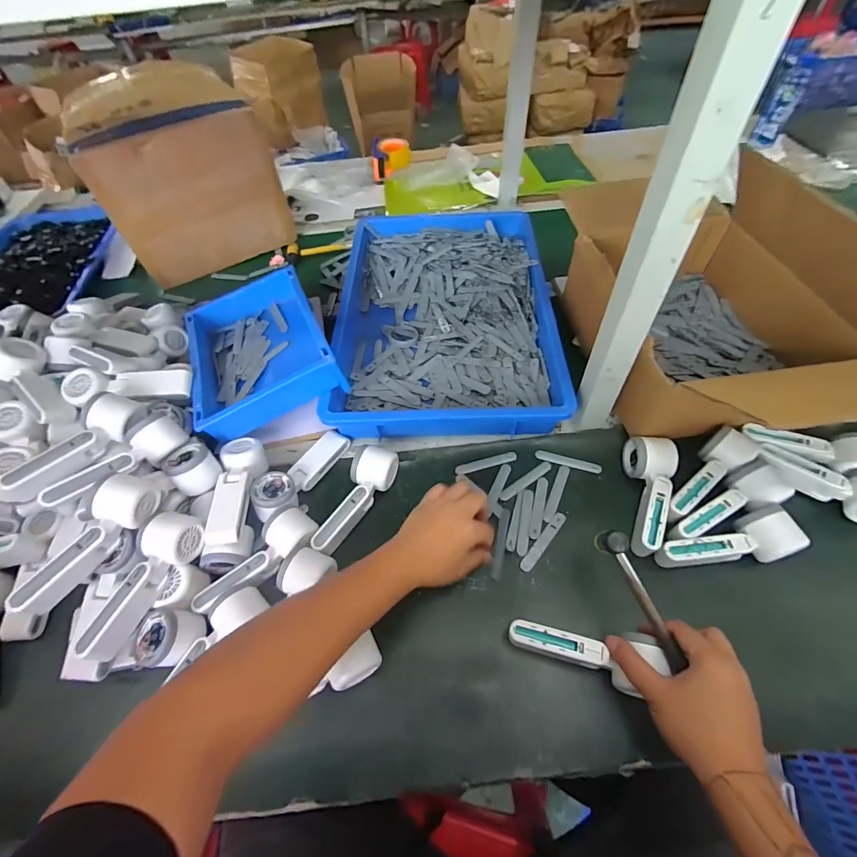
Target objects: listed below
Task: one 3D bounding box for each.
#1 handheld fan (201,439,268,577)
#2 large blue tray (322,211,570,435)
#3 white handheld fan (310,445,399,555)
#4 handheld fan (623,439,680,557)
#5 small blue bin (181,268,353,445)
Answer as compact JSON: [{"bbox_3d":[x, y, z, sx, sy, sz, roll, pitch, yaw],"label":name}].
[{"bbox_3d":[-0.269,0.098,0.570,0.051,0.067,0.184,-3,54,1],"label":"handheld fan"},{"bbox_3d":[0.031,-0.227,0.778,0.374,0.077,0.567,0,55,3],"label":"large blue tray"},{"bbox_3d":[-0.098,0.100,0.568,0.053,0.057,0.159,17,57,15],"label":"white handheld fan"},{"bbox_3d":[0.300,0.088,0.548,0.056,0.050,0.159,11,56,11],"label":"handheld fan"},{"bbox_3d":[-0.289,-0.146,0.674,0.207,0.080,0.312,-22,56,-12],"label":"small blue bin"}]

